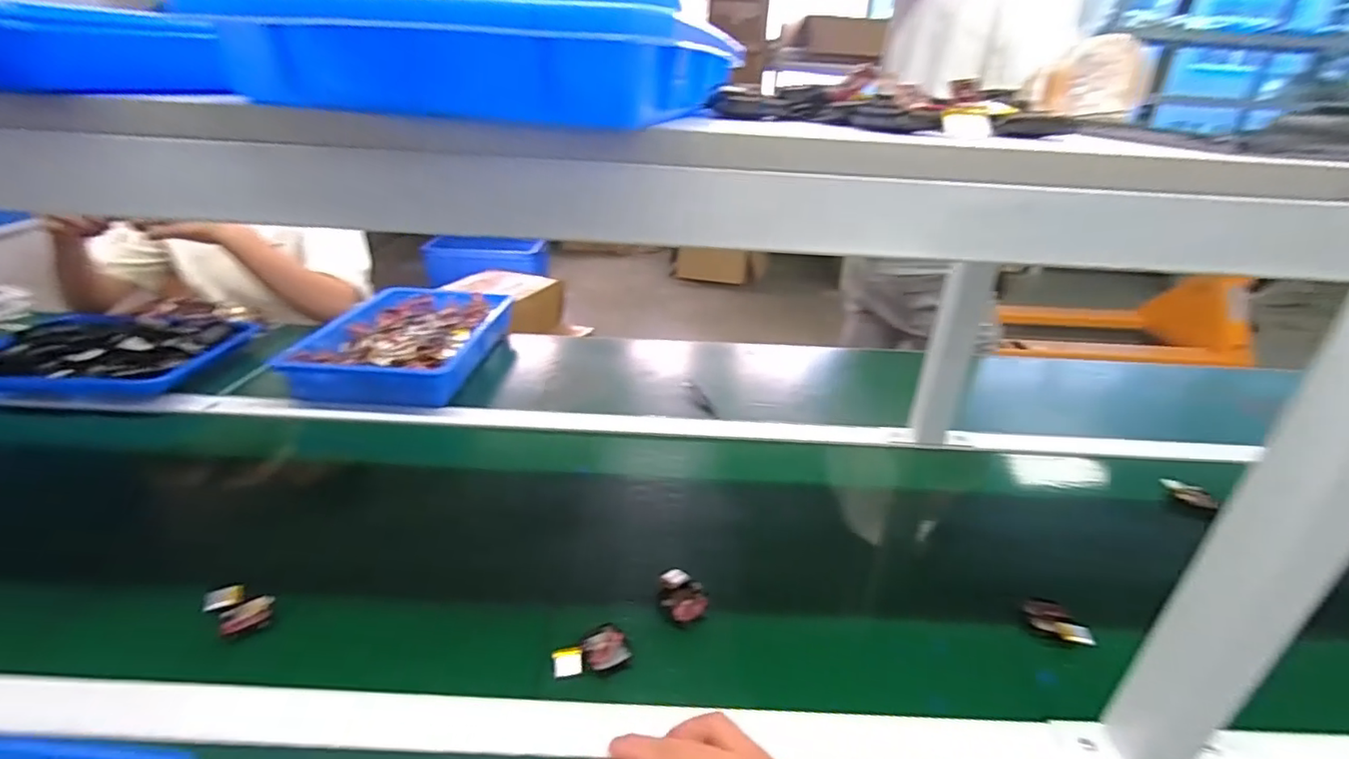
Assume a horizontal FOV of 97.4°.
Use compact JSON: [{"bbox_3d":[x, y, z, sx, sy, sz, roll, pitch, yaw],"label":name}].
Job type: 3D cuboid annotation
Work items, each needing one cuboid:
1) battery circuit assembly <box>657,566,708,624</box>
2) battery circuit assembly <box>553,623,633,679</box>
[{"bbox_3d":[0.007,0.204,0.560,0.042,0.018,0.048,-4,28,-15],"label":"battery circuit assembly"},{"bbox_3d":[-0.070,0.230,0.506,0.062,0.016,0.048,0,27,-8],"label":"battery circuit assembly"}]

